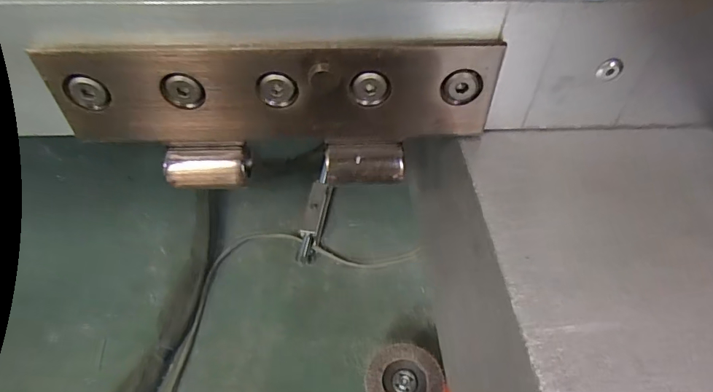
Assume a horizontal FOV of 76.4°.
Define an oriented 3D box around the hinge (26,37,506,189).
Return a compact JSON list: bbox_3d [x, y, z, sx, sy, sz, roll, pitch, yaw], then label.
[{"bbox_3d":[-0.026,-0.027,0.158,0.145,0.050,0.014,-1,50,-2],"label":"hinge"}]

